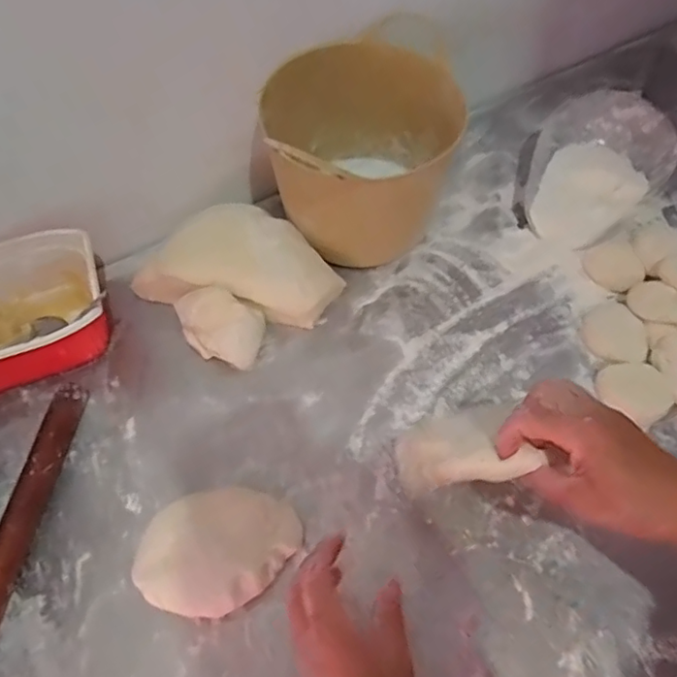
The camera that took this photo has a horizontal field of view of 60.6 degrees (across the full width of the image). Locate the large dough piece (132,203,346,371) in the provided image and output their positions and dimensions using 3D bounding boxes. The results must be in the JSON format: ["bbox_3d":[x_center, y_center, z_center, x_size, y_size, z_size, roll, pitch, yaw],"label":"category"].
[{"bbox_3d":[-0.102,-0.067,0.599,0.169,0.092,0.144,-33,63,-17],"label":"large dough piece"}]

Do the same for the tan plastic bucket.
[{"bbox_3d":[0.020,-0.181,0.617,0.176,0.173,0.189,-1,58,2],"label":"tan plastic bucket"}]

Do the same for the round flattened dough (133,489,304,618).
[{"bbox_3d":[-0.100,0.178,0.487,0.134,0.028,0.094,-10,59,-3],"label":"round flattened dough"}]

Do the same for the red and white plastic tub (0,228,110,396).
[{"bbox_3d":[-0.332,-0.019,0.581,0.200,0.085,0.154,-22,60,-11],"label":"red and white plastic tub"}]

